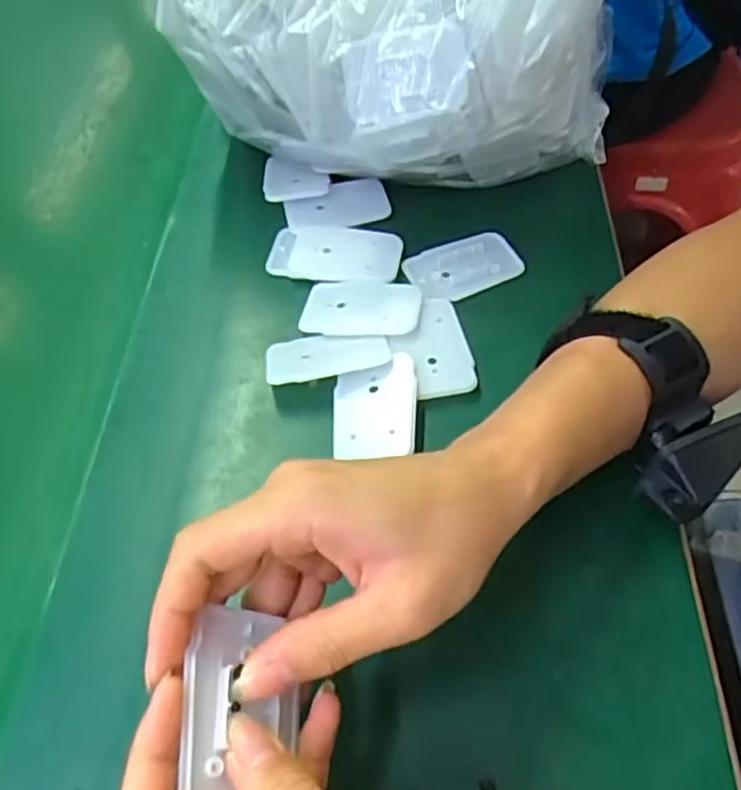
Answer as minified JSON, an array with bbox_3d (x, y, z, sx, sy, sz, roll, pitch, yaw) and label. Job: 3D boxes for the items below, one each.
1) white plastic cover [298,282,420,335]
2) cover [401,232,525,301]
[{"bbox_3d":[-0.005,-0.052,0.405,0.068,0.004,0.044,7,55,10],"label":"white plastic cover"},{"bbox_3d":[0.058,-0.080,0.428,0.068,0.005,0.041,-21,61,-10],"label":"cover"}]

